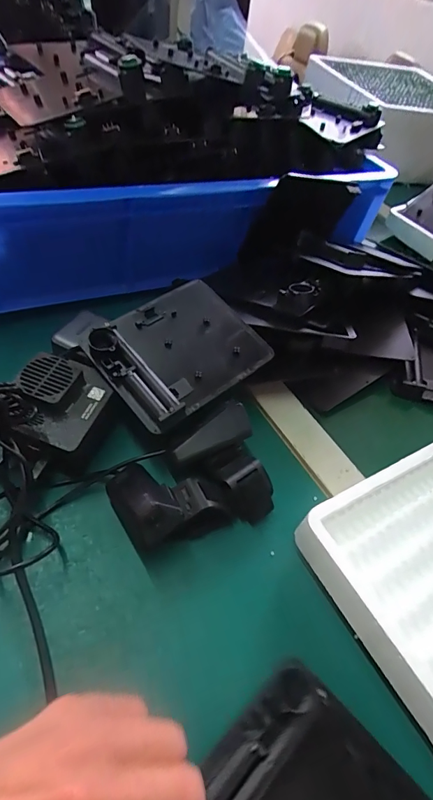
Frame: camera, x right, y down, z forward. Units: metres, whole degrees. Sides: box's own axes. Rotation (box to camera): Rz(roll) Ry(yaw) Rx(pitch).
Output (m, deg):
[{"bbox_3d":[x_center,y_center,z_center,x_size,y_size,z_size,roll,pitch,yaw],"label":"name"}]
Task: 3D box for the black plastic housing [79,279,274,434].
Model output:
[{"bbox_3d":[-0.032,-0.049,0.359,0.134,0.021,0.115,-27,59,-30],"label":"black plastic housing"}]

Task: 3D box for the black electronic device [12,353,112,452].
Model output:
[{"bbox_3d":[-0.122,0.000,0.323,0.064,0.025,0.068,30,62,-10],"label":"black electronic device"}]

